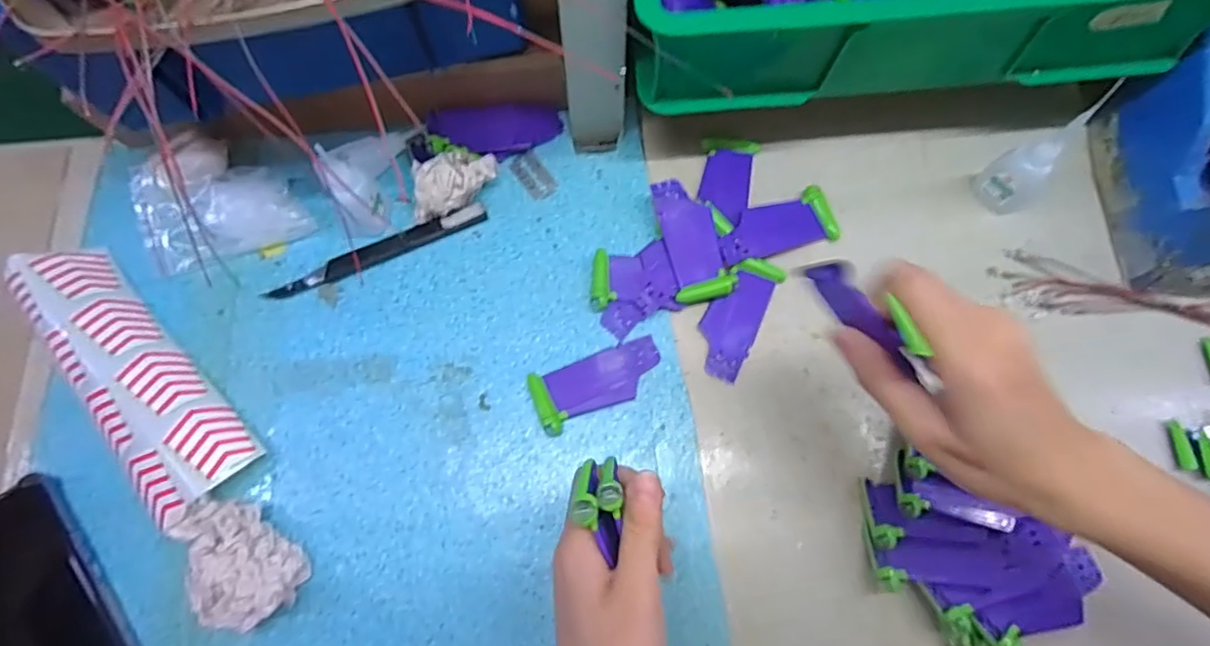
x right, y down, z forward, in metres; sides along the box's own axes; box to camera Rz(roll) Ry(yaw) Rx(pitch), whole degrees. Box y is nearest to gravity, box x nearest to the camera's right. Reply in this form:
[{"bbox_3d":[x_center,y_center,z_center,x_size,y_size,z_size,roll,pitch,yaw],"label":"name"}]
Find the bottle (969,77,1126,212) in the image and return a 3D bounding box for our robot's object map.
[{"bbox_3d":[0.294,-0.112,0.388,0.034,0.095,0.035,-15,73,-5],"label":"bottle"}]

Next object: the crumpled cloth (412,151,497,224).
[{"bbox_3d":[-0.110,-0.101,0.422,0.060,0.039,0.041,-8,73,-3],"label":"crumpled cloth"}]

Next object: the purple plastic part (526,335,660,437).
[{"bbox_3d":[-0.004,0.040,0.388,0.089,0.008,0.041,-18,73,-6],"label":"purple plastic part"}]

